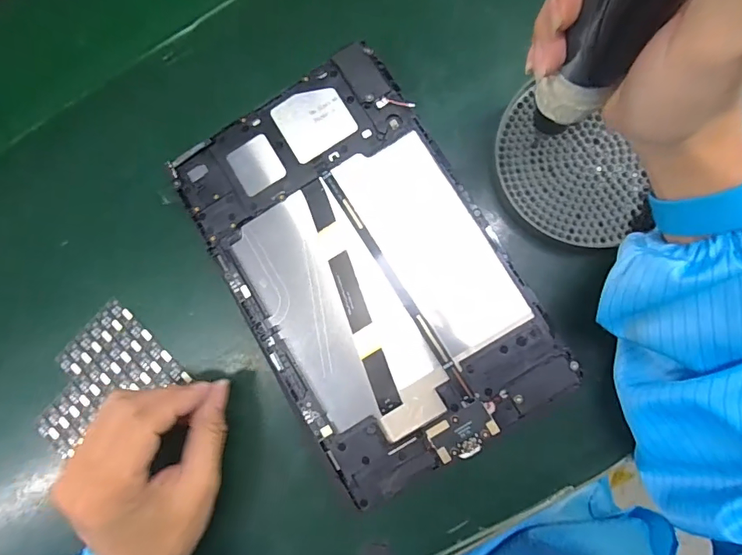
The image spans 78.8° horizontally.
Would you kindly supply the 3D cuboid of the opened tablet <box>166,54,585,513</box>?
[{"bbox_3d":[-0.005,-0.005,0.269,0.147,0.010,0.237,-33,83,3],"label":"opened tablet"}]

